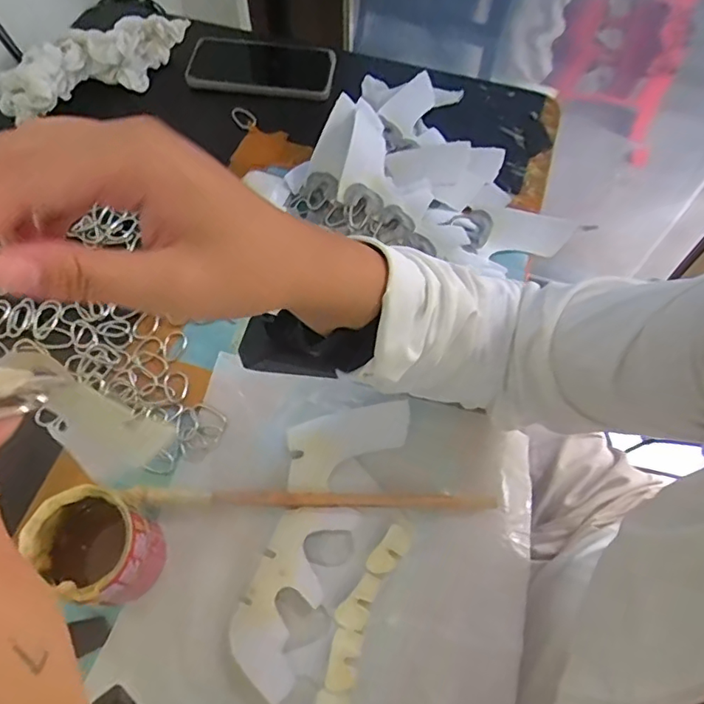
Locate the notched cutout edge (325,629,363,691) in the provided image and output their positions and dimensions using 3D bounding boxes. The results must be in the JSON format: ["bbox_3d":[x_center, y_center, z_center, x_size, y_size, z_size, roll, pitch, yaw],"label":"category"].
[{"bbox_3d":[-0.005,0.202,0.355,0.019,0.004,0.035,13,63,7],"label":"notched cutout edge"}]

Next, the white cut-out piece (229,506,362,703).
[{"bbox_3d":[-0.043,0.160,0.371,0.052,0.009,0.124,22,64,7],"label":"white cut-out piece"}]

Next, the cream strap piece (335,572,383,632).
[{"bbox_3d":[0.004,0.170,0.370,0.020,0.004,0.037,21,64,11],"label":"cream strap piece"}]

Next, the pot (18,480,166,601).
[{"bbox_3d":[-0.165,0.128,0.355,0.071,0.070,0.062,21,64,11],"label":"pot"}]

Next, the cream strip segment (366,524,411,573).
[{"bbox_3d":[0.027,0.140,0.381,0.018,0.004,0.036,34,67,17],"label":"cream strip segment"}]

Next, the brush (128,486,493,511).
[{"bbox_3d":[-0.029,0.106,0.392,0.262,0.015,0.014,0,62,0],"label":"brush"}]

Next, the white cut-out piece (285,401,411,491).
[{"bbox_3d":[-0.003,0.069,0.419,0.101,0.006,0.051,-17,63,-9],"label":"white cut-out piece"}]

